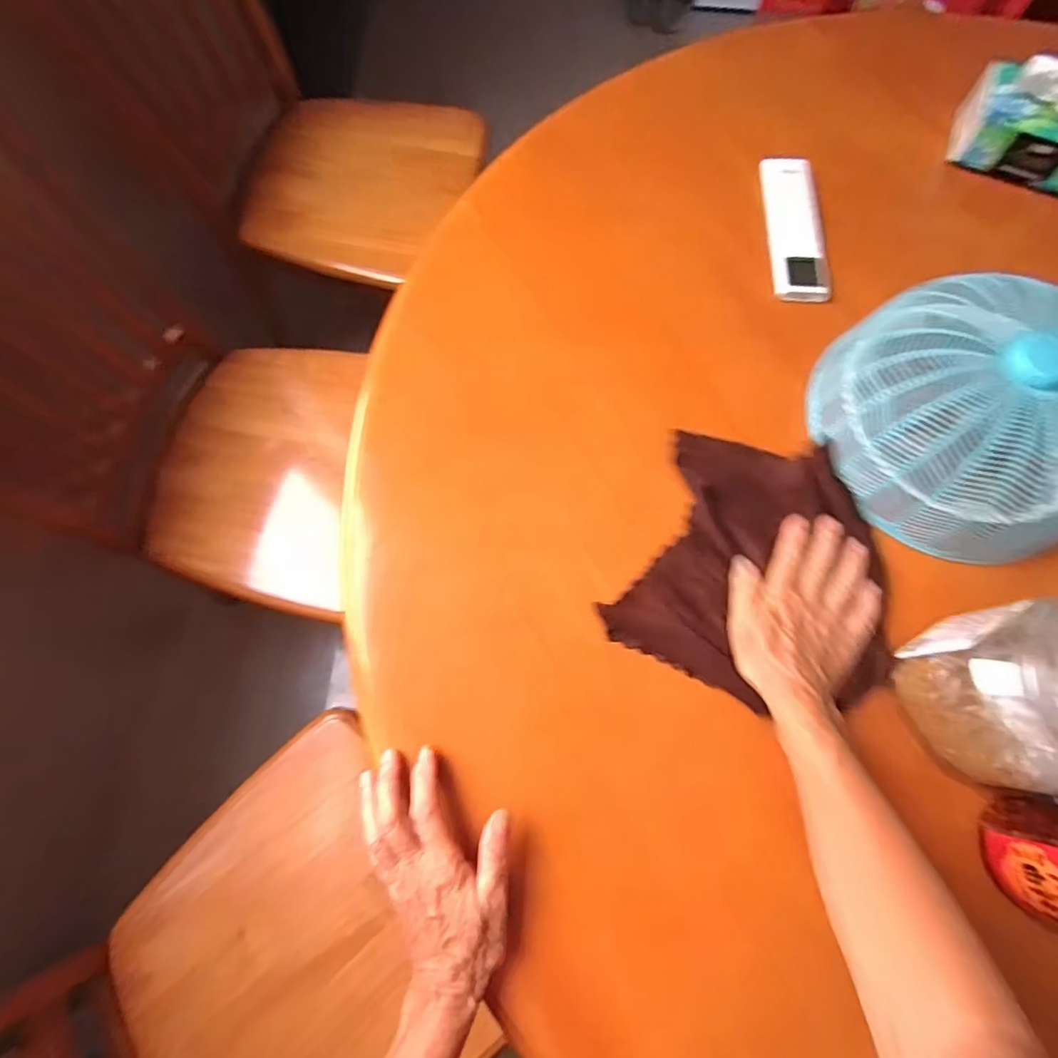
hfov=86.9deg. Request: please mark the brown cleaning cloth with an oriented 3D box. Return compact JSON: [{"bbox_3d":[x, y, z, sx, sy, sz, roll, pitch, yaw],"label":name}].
[{"bbox_3d":[0.191,0.031,0.453,0.202,0.022,0.212,23,73,7],"label":"brown cleaning cloth"}]

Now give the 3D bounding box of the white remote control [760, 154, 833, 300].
[{"bbox_3d":[0.267,-0.306,0.562,0.051,0.013,0.179,2,72,0],"label":"white remote control"}]

